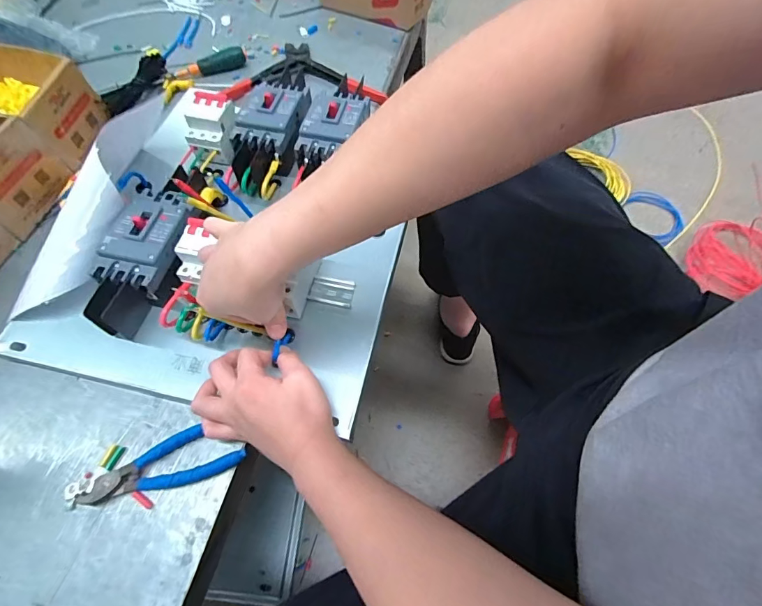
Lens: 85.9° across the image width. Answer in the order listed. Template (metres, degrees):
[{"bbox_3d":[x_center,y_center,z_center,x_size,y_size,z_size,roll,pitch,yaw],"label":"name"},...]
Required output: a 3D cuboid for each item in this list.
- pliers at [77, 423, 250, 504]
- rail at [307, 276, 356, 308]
[{"bbox_3d":[-0.222,0.163,0.416,0.162,0.016,0.051,-15,59,-7],"label":"pliers"},{"bbox_3d":[-0.060,-0.014,0.498,0.051,0.007,0.036,8,60,7],"label":"rail"}]

